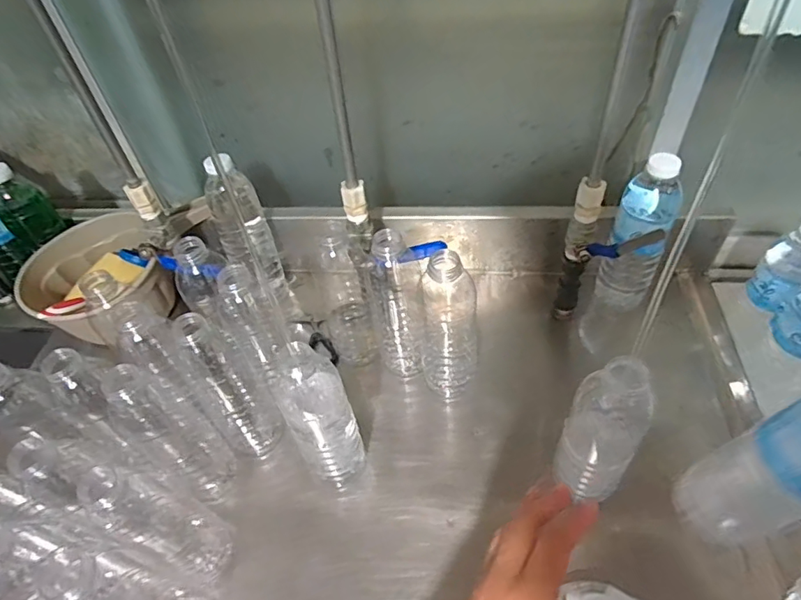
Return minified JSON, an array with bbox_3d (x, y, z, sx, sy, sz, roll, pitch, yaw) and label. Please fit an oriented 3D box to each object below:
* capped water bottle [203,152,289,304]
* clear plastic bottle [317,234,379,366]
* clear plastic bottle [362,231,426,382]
[{"bbox_3d":[-0.199,-0.085,0.675,0.061,0.208,0.058,-20,50,-11],"label":"capped water bottle"},{"bbox_3d":[-0.066,-0.003,0.609,0.050,0.198,0.051,-18,49,-10],"label":"clear plastic bottle"},{"bbox_3d":[-0.004,-0.002,0.596,0.064,0.206,0.071,-16,49,-8],"label":"clear plastic bottle"}]

